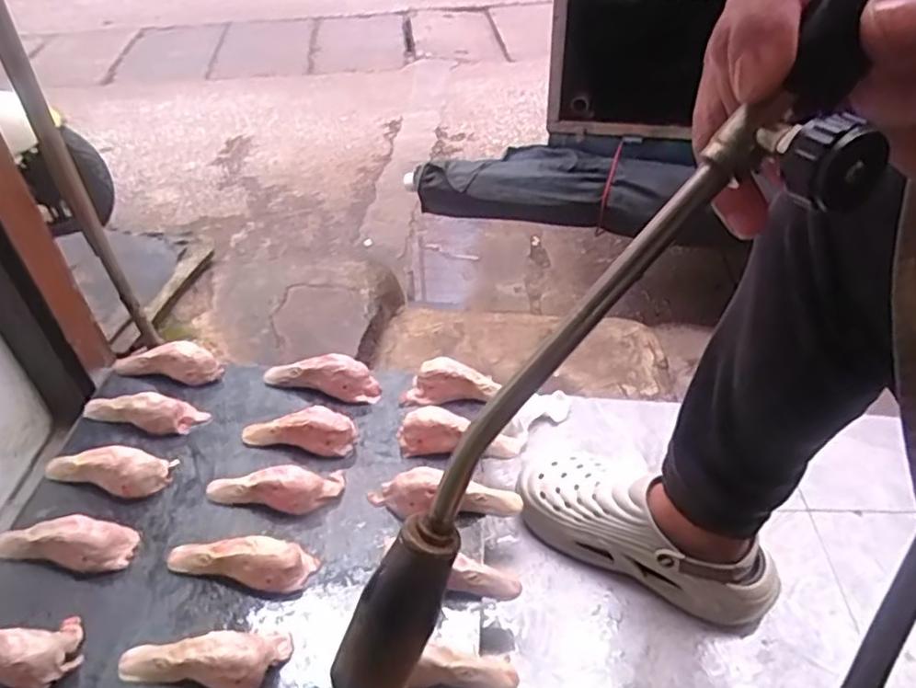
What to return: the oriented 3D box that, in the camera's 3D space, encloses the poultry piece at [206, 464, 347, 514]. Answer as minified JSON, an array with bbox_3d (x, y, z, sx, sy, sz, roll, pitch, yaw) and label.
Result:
[{"bbox_3d":[-0.193,0.148,0.694,0.140,0.041,0.046,-7,43,-6],"label":"poultry piece"}]

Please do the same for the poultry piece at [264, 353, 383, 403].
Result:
[{"bbox_3d":[-0.167,0.035,0.812,0.143,0.051,0.038,12,44,14],"label":"poultry piece"}]

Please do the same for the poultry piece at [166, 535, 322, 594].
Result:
[{"bbox_3d":[-0.211,0.208,0.634,0.144,0.042,0.034,4,43,6],"label":"poultry piece"}]

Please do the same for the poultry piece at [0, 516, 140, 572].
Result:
[{"bbox_3d":[-0.395,0.190,0.656,0.147,0.041,0.042,5,43,7],"label":"poultry piece"}]

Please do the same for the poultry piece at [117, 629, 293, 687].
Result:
[{"bbox_3d":[-0.221,0.268,0.564,0.143,0.042,0.043,-4,42,-3],"label":"poultry piece"}]

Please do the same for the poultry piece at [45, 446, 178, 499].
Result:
[{"bbox_3d":[-0.381,0.134,0.708,0.137,0.042,0.044,-2,42,0],"label":"poultry piece"}]

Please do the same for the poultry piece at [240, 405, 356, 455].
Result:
[{"bbox_3d":[-0.180,0.093,0.757,0.124,0.040,0.040,4,43,6],"label":"poultry piece"}]

